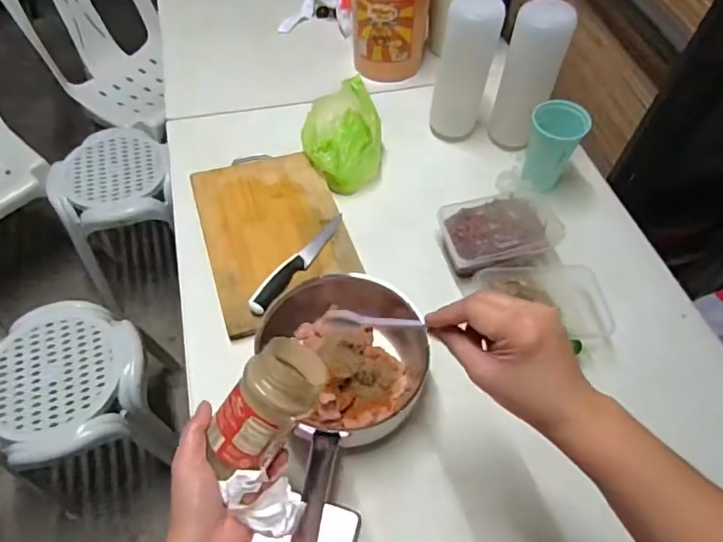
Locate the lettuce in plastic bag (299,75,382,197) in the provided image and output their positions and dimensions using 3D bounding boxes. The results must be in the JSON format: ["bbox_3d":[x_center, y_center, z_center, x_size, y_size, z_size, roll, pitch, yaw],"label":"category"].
[{"bbox_3d":[-0.034,-0.247,0.878,0.139,0.118,0.182,-4,57,-5],"label":"lettuce in plastic bag"}]

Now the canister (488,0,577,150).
[{"bbox_3d":[0.262,-0.290,0.800,0.088,0.242,0.077,17,58,9],"label":"canister"}]

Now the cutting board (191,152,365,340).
[{"bbox_3d":[-0.137,-0.071,0.792,0.216,0.019,0.323,-16,59,-13],"label":"cutting board"}]

